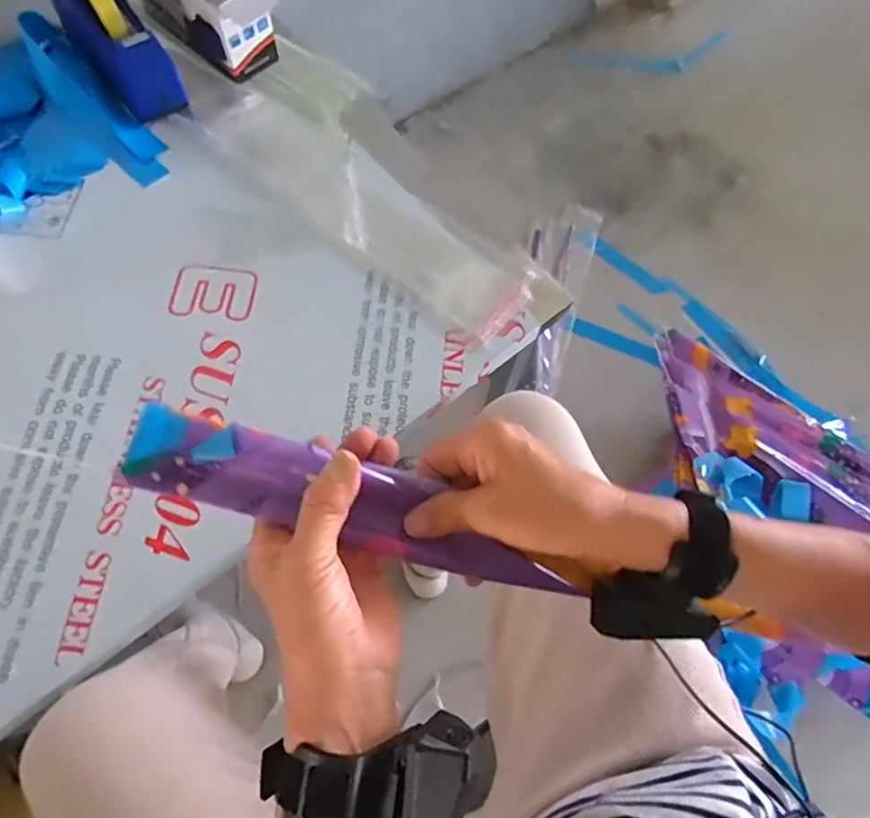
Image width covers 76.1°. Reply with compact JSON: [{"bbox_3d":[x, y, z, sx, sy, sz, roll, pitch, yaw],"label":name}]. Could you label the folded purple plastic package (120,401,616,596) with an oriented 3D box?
[{"bbox_3d":[-0.038,0.061,0.333,0.280,0.022,0.051,21,66,-7],"label":"folded purple plastic package"}]

